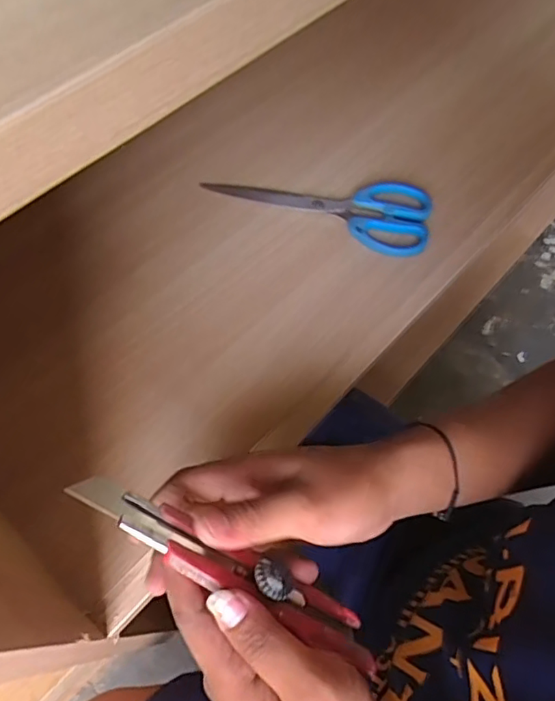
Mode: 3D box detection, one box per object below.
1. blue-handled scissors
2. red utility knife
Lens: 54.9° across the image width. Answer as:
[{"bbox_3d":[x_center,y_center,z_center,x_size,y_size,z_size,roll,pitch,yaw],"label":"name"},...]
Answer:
[{"bbox_3d":[0.040,-0.140,0.487,0.200,0.014,0.073,19,63,6],"label":"blue-handled scissors"},{"bbox_3d":[-0.022,0.109,0.266,0.170,0.022,0.024,33,64,-9],"label":"red utility knife"}]

